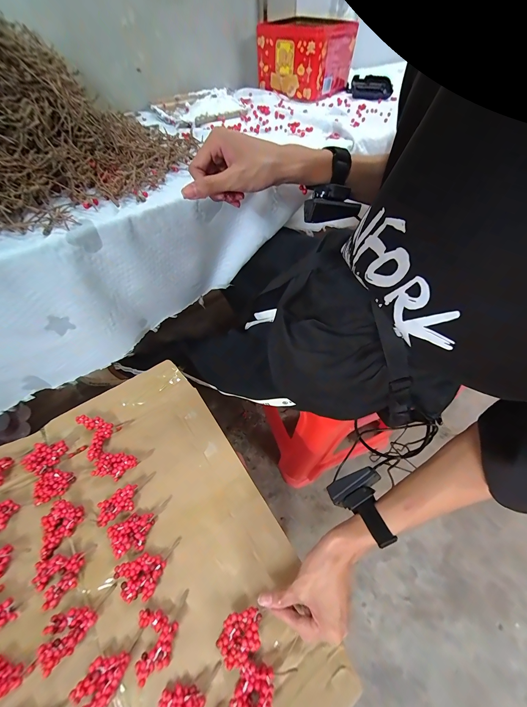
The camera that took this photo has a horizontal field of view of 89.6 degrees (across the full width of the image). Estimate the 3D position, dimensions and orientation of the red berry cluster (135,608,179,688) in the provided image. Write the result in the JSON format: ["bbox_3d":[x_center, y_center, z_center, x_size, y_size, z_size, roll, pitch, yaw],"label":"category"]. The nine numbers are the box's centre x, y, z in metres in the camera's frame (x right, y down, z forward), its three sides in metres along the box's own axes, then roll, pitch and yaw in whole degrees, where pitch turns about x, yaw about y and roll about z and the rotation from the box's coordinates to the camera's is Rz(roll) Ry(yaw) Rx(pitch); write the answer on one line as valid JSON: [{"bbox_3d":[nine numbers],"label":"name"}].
[{"bbox_3d":[-0.134,0.361,0.335,0.050,0.020,0.064,-13,59,-10],"label":"red berry cluster"}]

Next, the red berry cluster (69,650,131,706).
[{"bbox_3d":[-0.194,0.389,0.312,0.040,0.016,0.069,34,62,18],"label":"red berry cluster"}]

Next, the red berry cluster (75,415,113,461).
[{"bbox_3d":[-0.290,0.139,0.462,0.045,0.022,0.078,-26,62,-17],"label":"red berry cluster"}]

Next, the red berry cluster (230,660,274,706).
[{"bbox_3d":[-0.011,0.401,0.311,0.046,0.021,0.052,21,59,11],"label":"red berry cluster"}]

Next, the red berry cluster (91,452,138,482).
[{"bbox_3d":[-0.248,0.186,0.441,0.061,0.019,0.041,12,58,5],"label":"red berry cluster"}]

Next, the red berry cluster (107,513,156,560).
[{"bbox_3d":[-0.195,0.268,0.394,0.061,0.014,0.046,-15,59,-11],"label":"red berry cluster"}]

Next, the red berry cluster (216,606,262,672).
[{"bbox_3d":[-0.029,0.355,0.337,0.060,0.016,0.044,-31,64,-20],"label":"red berry cluster"}]

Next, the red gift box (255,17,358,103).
[{"bbox_3d":[0.109,-0.772,0.687,0.176,0.121,0.176,35,63,19],"label":"red gift box"}]

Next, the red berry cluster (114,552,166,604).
[{"bbox_3d":[-0.170,0.310,0.368,0.061,0.017,0.047,-8,58,-7],"label":"red berry cluster"}]

